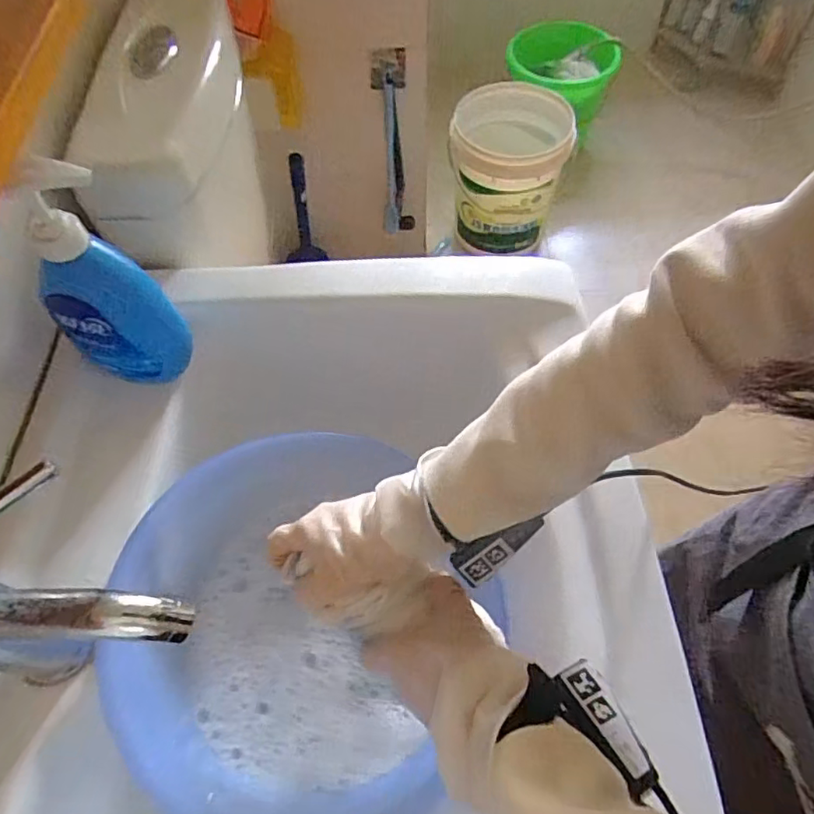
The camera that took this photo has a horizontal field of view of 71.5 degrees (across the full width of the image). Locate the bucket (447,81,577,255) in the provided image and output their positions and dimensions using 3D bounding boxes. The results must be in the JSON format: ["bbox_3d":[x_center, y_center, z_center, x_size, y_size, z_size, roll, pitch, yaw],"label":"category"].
[{"bbox_3d":[0.277,-0.637,1.609,0.317,0.400,0.313,5,60,4],"label":"bucket"}]

